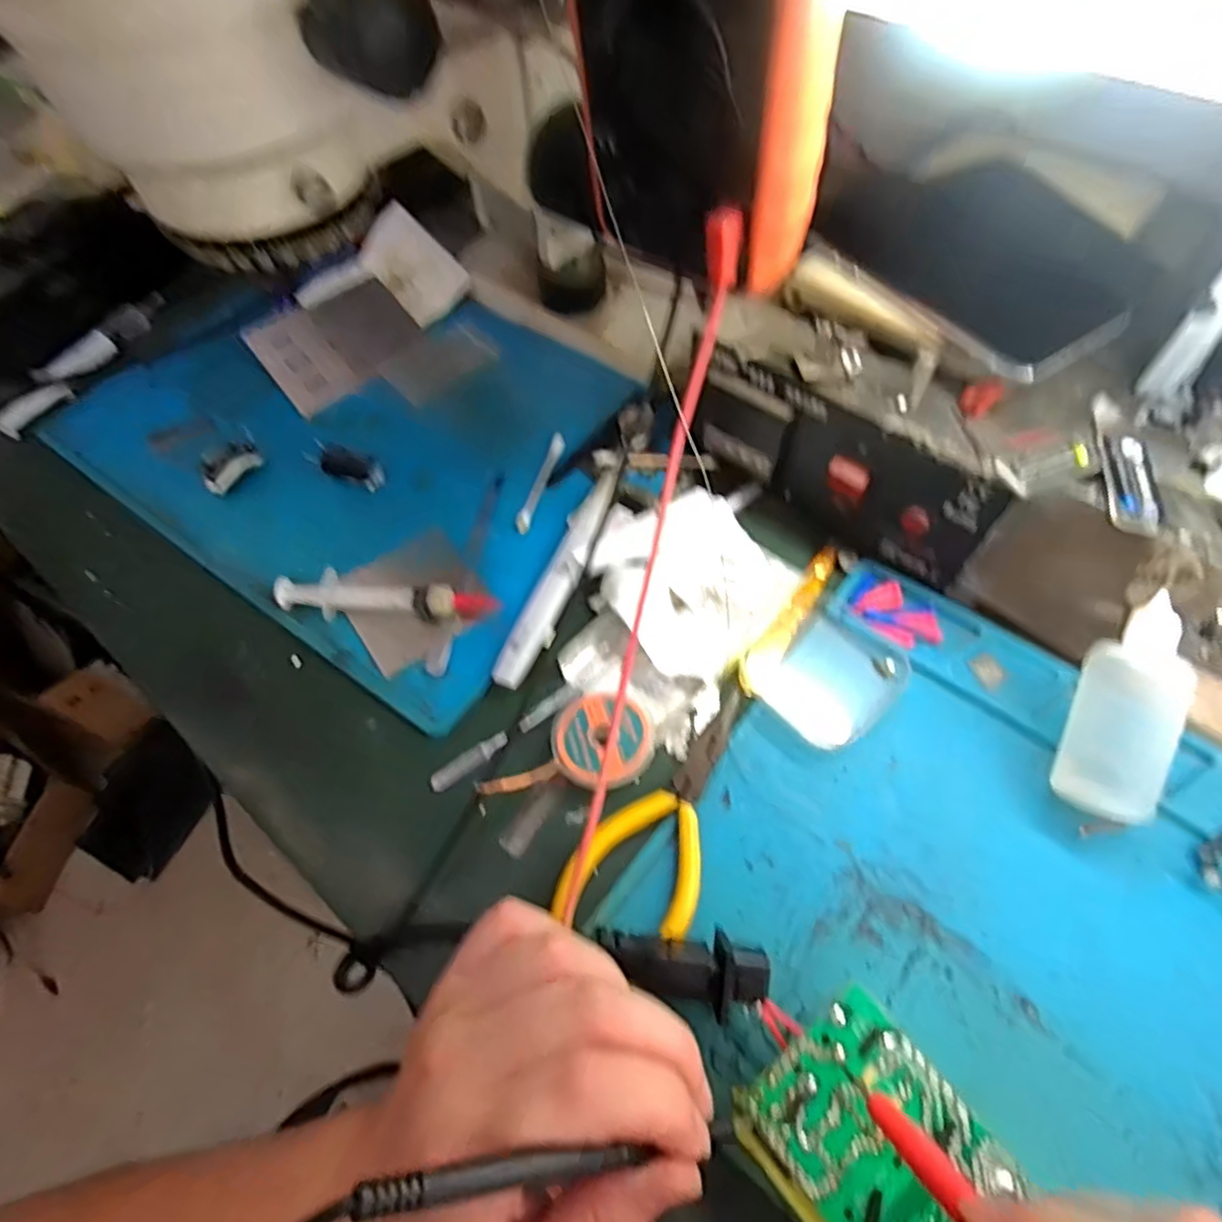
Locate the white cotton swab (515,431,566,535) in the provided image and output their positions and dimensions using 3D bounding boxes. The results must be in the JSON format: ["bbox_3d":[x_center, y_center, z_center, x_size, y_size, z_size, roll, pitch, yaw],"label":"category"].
[{"bbox_3d":[-0.040,-0.074,0.386,0.008,0.004,0.072,13,62,11],"label":"white cotton swab"}]

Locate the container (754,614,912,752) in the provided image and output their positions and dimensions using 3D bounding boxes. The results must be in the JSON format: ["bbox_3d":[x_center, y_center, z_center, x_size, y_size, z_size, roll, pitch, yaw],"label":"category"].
[{"bbox_3d":[0.104,0.031,0.317,0.052,0.014,0.060,40,70,22],"label":"container"}]

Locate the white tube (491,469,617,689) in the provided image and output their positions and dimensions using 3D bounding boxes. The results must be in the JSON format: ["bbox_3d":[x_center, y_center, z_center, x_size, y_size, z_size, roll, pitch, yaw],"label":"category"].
[{"bbox_3d":[-0.024,-0.021,0.350,0.019,0.011,0.138,17,63,13],"label":"white tube"}]

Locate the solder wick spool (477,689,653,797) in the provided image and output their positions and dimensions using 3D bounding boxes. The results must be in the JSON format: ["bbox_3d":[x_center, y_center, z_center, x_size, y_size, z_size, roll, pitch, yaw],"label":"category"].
[{"bbox_3d":[-0.013,0.066,0.295,0.047,0.021,0.068,31,66,19],"label":"solder wick spool"}]

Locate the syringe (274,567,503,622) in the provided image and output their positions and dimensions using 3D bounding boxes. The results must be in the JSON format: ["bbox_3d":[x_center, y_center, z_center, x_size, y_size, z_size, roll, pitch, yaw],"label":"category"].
[{"bbox_3d":[-0.114,-0.006,0.343,0.109,0.017,0.022,6,61,6],"label":"syringe"}]

